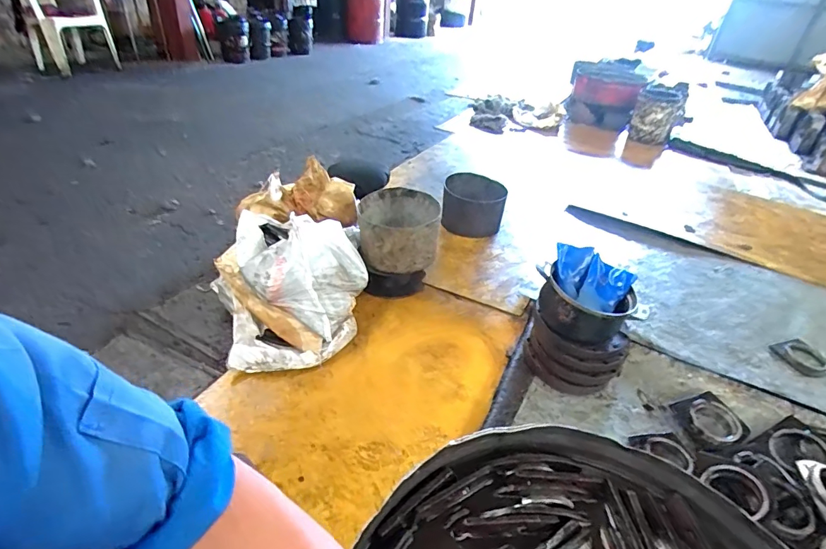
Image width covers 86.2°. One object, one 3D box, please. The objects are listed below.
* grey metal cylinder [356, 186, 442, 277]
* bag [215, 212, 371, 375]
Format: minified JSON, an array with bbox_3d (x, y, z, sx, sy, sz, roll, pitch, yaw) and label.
[{"bbox_3d":[-0.047,-0.153,1.572,0.272,0.195,0.276,4,35,-3],"label":"grey metal cylinder"},{"bbox_3d":[-0.355,0.046,1.360,0.453,0.303,0.394,-7,37,-18],"label":"bag"}]

